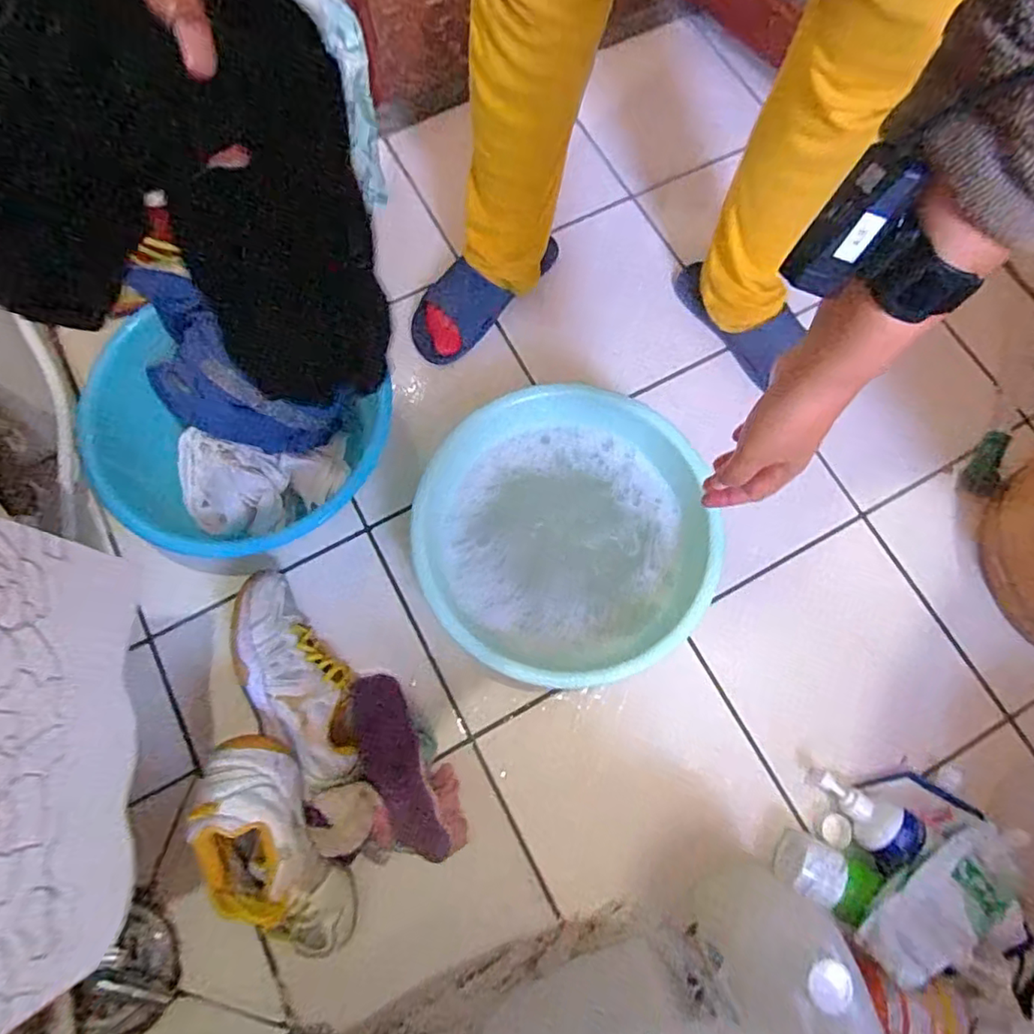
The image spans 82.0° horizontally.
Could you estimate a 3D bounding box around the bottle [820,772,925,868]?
[{"bbox_3d":[0.402,0.346,0.688,0.119,0.050,0.067,29,75,7],"label":"bottle"}]

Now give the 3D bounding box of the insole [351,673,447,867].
[{"bbox_3d":[-0.144,0.287,0.697,0.066,0.025,0.220,-25,62,-8],"label":"insole"}]

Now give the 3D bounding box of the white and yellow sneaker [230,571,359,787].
[{"bbox_3d":[-0.256,0.188,0.703,0.091,0.110,0.255,-25,76,-8],"label":"white and yellow sneaker"}]

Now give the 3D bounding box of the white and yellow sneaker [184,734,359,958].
[{"bbox_3d":[-0.246,0.353,0.604,0.099,0.089,0.267,-21,106,-7],"label":"white and yellow sneaker"}]

